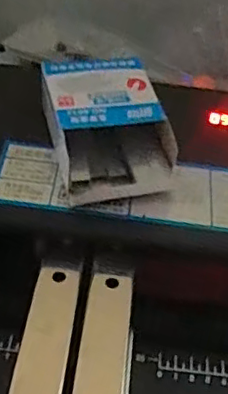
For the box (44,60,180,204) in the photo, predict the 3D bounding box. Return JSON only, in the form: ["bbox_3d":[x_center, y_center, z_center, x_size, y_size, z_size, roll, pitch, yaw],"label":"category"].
[{"bbox_3d":[-0.005,-0.043,0.390,0.074,0.044,0.099,-5,48,-12],"label":"box"}]

